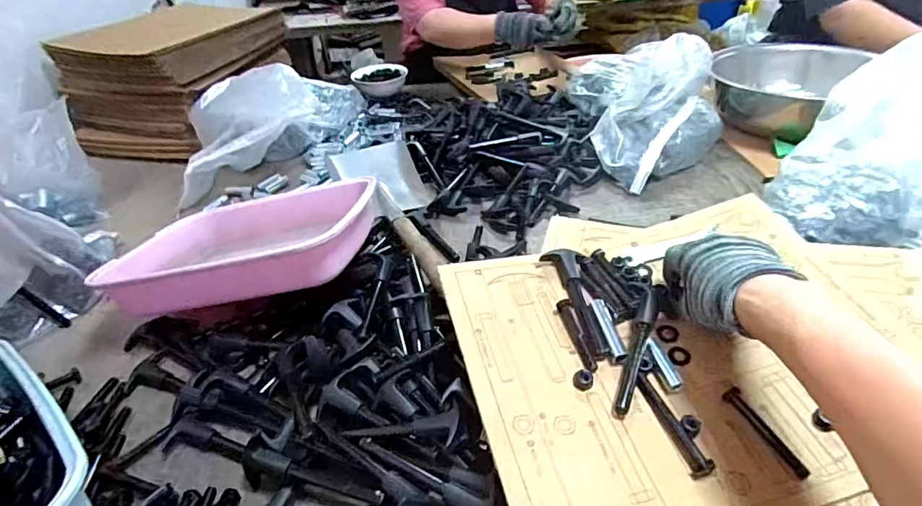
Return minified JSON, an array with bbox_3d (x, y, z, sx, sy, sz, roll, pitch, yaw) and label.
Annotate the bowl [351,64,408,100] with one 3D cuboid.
[{"bbox_3d":[-0.206,-0.441,1.255,0.134,0.052,0.137,-2,38,1],"label":"bowl"}]

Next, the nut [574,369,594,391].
[{"bbox_3d":[0.105,0.108,0.417,0.016,0.012,0.014,12,41,18],"label":"nut"}]

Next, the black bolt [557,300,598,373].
[{"bbox_3d":[0.109,0.076,0.461,0.013,0.012,0.079,-8,39,-8],"label":"black bolt"}]

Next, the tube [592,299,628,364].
[{"bbox_3d":[0.139,0.073,0.460,0.014,0.013,0.068,-6,38,-4],"label":"tube"}]

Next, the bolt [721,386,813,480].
[{"bbox_3d":[0.240,0.138,0.383,0.015,0.017,0.075,-19,41,-20],"label":"bolt"}]

